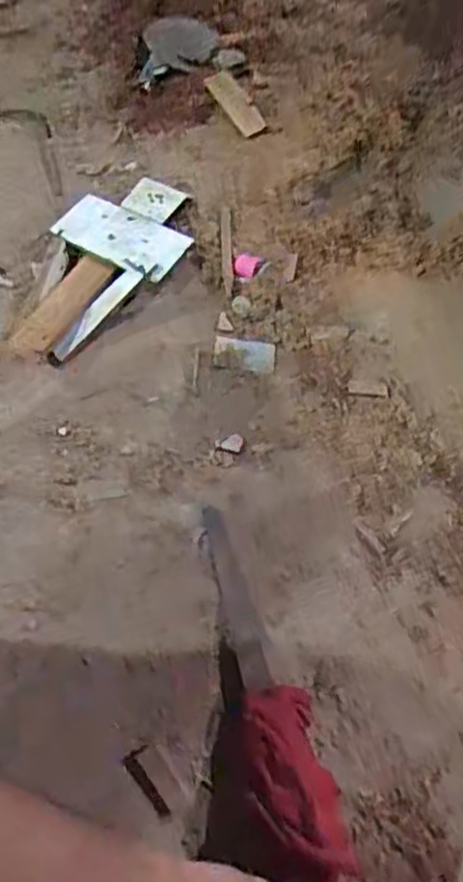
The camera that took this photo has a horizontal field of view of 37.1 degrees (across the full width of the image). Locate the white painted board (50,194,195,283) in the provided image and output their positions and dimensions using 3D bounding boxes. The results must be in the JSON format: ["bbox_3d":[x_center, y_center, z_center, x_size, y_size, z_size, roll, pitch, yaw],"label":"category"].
[{"bbox_3d":[-0.106,-0.198,0.666,0.124,0.013,0.065,28,64,18],"label":"white painted board"}]

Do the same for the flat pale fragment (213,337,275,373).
[{"bbox_3d":[0.012,-0.080,0.643,0.056,0.006,0.032,5,68,1],"label":"flat pale fragment"}]

